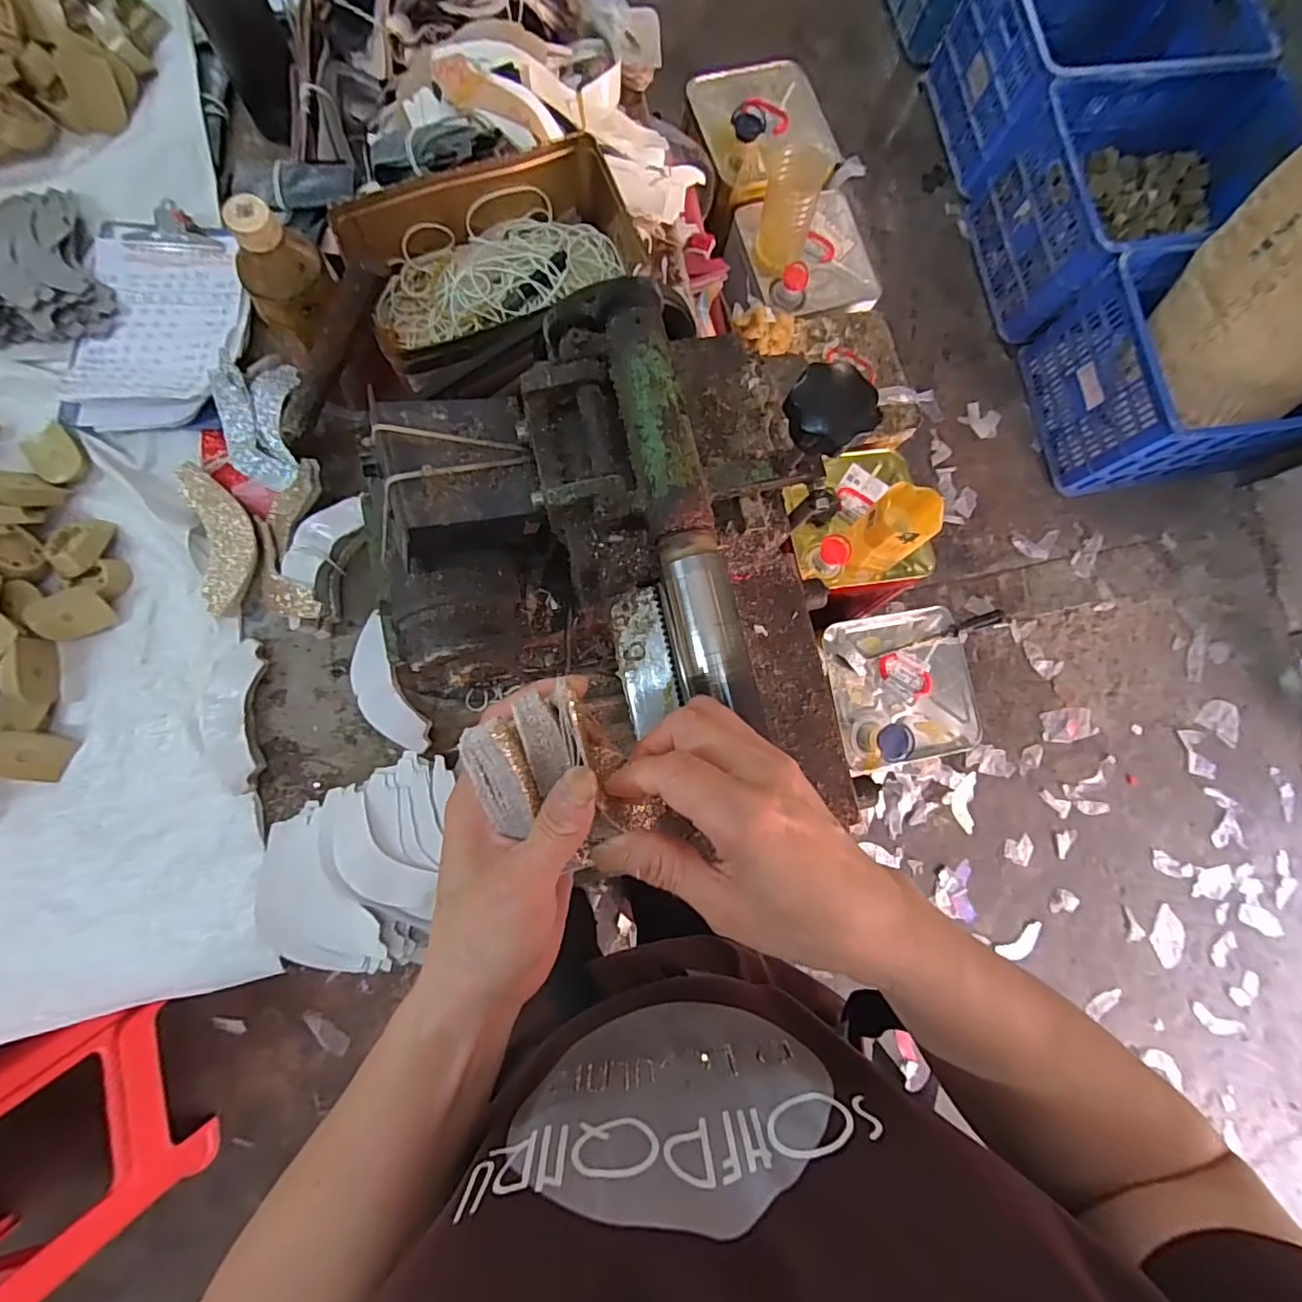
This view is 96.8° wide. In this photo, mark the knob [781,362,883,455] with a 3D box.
[{"bbox_3d":[0.084,-0.113,0.274,0.041,0.020,0.039,-38,88,-9],"label":"knob"}]

